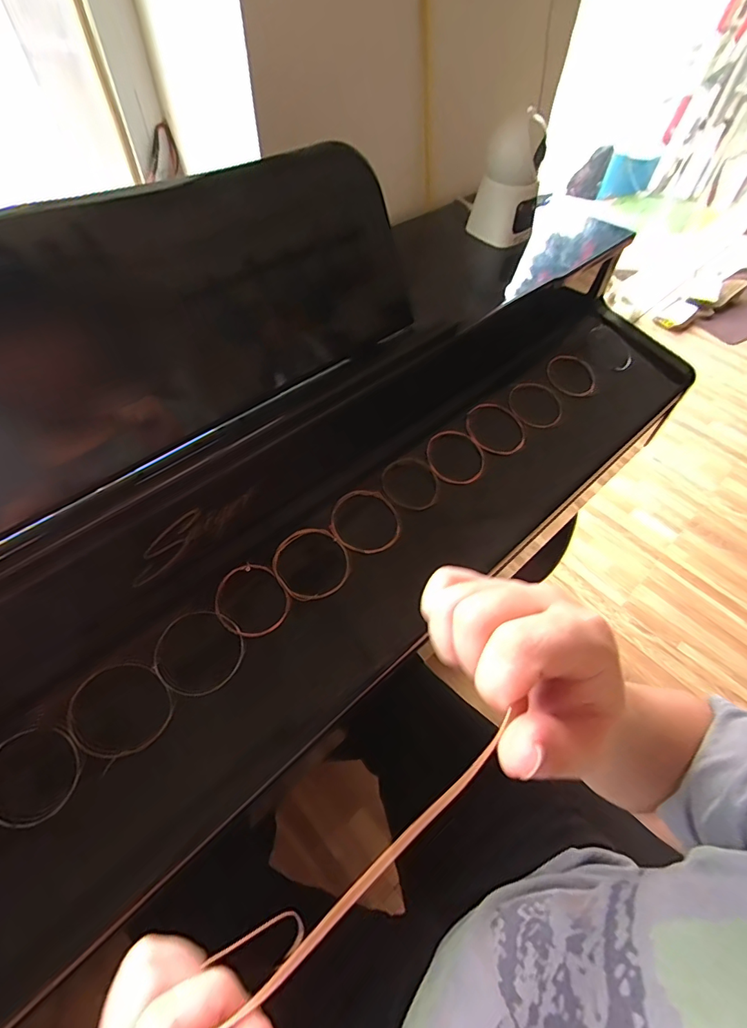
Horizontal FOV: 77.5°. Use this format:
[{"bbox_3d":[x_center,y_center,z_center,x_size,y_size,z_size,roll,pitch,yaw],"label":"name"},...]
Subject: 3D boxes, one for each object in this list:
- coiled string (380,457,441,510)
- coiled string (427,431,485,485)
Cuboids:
[{"bbox_3d":[0.042,-0.033,0.509,0.066,0.008,0.064,35,58,3],"label":"coiled string"},{"bbox_3d":[0.095,-0.066,0.540,0.071,0.005,0.070,-18,72,-21],"label":"coiled string"}]

